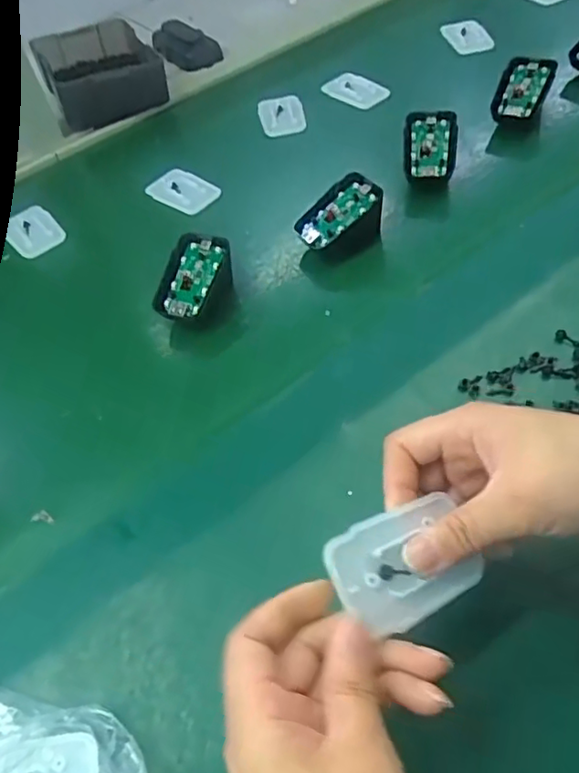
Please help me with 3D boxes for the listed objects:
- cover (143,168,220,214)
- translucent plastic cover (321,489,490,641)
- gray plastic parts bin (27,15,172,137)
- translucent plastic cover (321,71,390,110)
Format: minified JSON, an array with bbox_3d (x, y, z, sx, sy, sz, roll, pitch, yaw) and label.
[{"bbox_3d":[-0.098,-0.181,0.557,0.067,0.010,0.042,25,61,26],"label":"cover"},{"bbox_3d":[0.050,0.076,0.255,0.064,0.005,0.045,-17,73,-21],"label":"translucent plastic cover"},{"bbox_3d":[-0.208,-0.353,0.671,0.123,0.053,0.156,-19,52,-4],"label":"gray plastic parts bin"},{"bbox_3d":[0.069,-0.314,0.631,0.067,0.008,0.044,36,73,26],"label":"translucent plastic cover"}]

